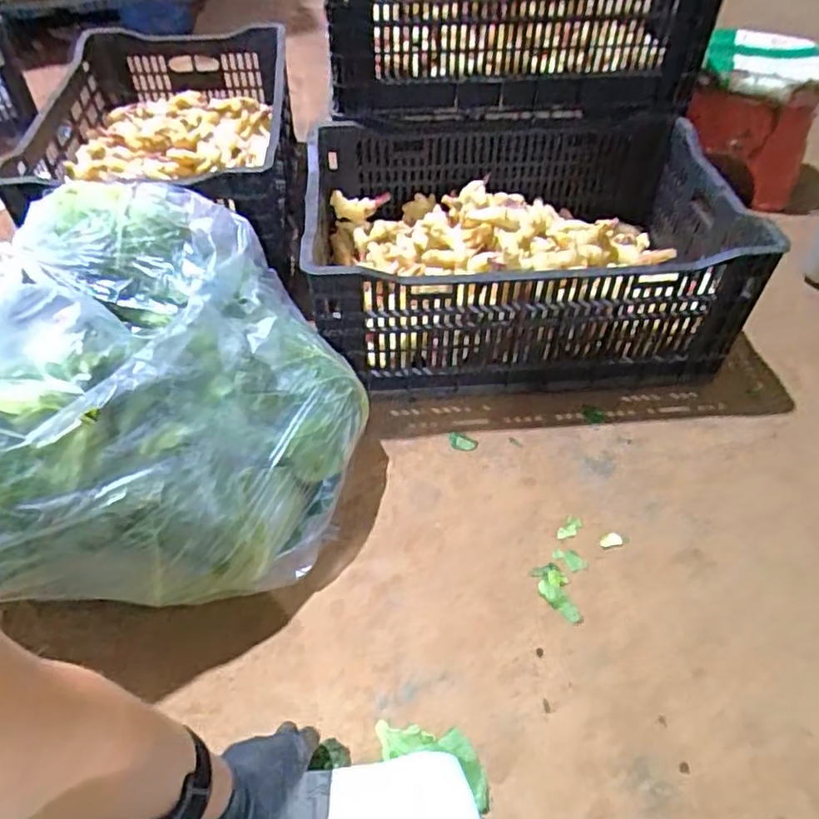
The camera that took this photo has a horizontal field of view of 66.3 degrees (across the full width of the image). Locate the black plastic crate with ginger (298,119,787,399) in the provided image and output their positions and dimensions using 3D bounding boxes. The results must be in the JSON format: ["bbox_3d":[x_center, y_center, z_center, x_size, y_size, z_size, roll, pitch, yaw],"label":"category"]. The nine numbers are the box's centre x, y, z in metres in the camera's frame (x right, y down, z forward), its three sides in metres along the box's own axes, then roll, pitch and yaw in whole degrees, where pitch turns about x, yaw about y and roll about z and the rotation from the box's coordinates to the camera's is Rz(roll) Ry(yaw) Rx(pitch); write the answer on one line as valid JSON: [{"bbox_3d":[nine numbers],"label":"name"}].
[{"bbox_3d":[0.161,-0.246,0.973,0.598,0.220,0.410,-2,48,-2],"label":"black plastic crate with ginger"}]

